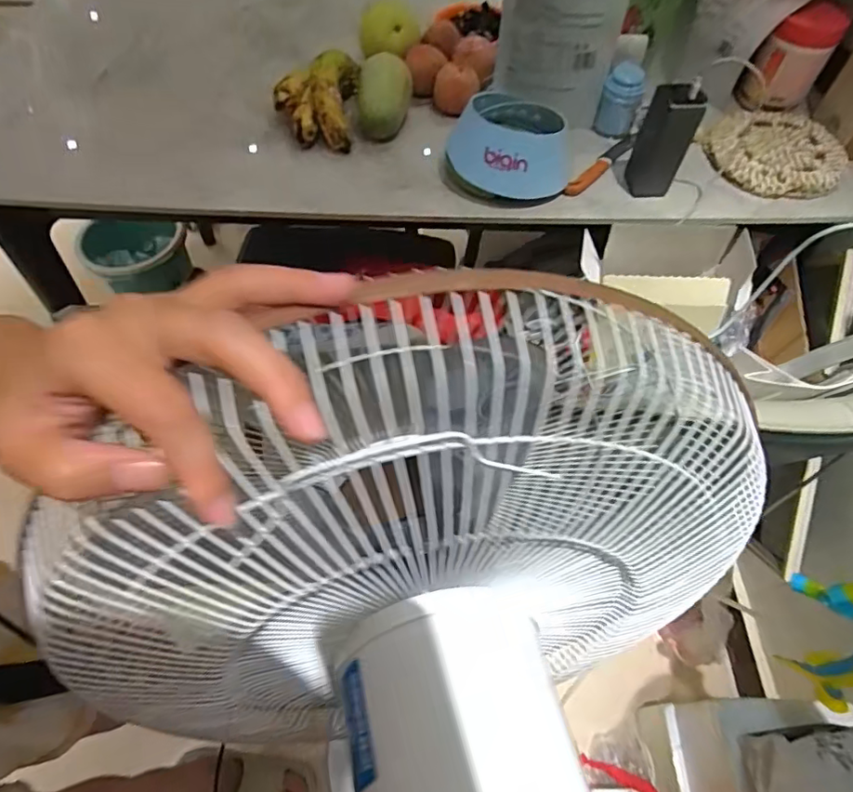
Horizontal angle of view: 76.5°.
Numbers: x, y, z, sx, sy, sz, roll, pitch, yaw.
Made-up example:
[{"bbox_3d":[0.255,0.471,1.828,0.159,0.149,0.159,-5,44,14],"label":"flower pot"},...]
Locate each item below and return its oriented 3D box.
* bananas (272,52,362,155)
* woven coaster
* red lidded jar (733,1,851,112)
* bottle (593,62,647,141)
[{"bbox_3d":[-0.158,-0.426,0.787,0.103,0.084,0.135,4,58,1],"label":"bananas"},{"bbox_3d":[0.501,-0.359,0.785,0.190,0.022,0.177,30,62,16],"label":"woven coaster"},{"bbox_3d":[0.534,-0.495,0.796,0.085,0.119,0.078,1,58,-1],"label":"red lidded jar"},{"bbox_3d":[0.283,-0.430,0.796,0.052,0.090,0.046,22,60,12],"label":"bottle"}]

